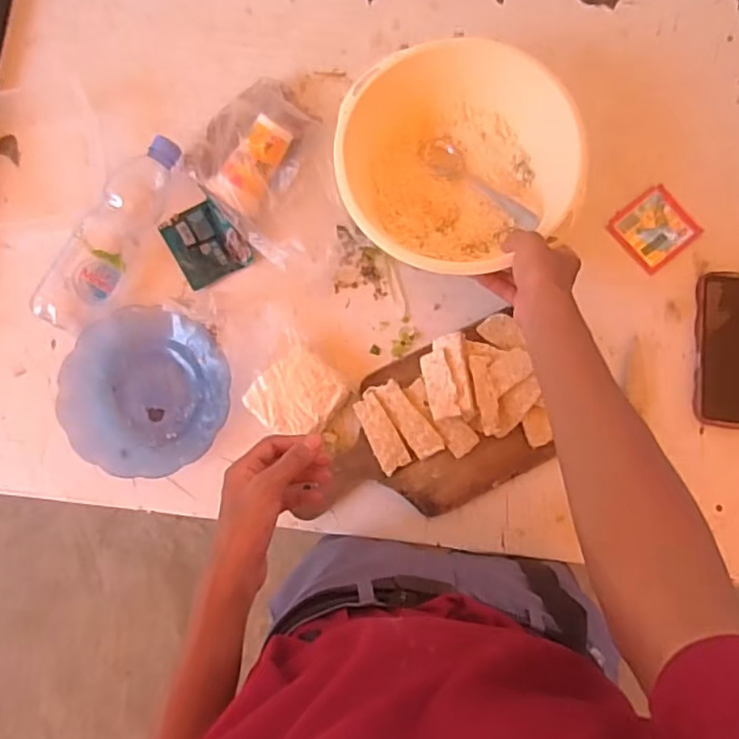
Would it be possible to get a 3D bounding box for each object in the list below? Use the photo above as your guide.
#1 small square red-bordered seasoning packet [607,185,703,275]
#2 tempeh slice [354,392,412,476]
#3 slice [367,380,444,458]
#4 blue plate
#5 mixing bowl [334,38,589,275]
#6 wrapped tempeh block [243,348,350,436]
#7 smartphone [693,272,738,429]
[{"bbox_3d":[0.324,-0.161,0.709,0.081,0.005,0.076,-37,82,-3],"label":"small square red-bordered seasoning packet"},{"bbox_3d":[0.012,0.067,0.663,0.033,0.006,0.085,-28,84,2],"label":"tempeh slice"},{"bbox_3d":[0.039,0.053,0.669,0.031,0.008,0.094,-38,84,0],"label":"slice"},{"bbox_3d":[-0.246,0.024,0.684,0.189,0.040,0.177,0,90,7],"label":"blue plate"},{"bbox_3d":[0.097,-0.220,0.663,0.253,0.086,0.253,0,81,2],"label":"mixing bowl"},{"bbox_3d":[-0.077,0.030,0.677,0.084,0.034,0.086,41,85,8],"label":"wrapped tempeh block"},{"bbox_3d":[0.396,-0.022,0.674,0.082,0.013,0.169,5,81,3],"label":"smartphone"}]

